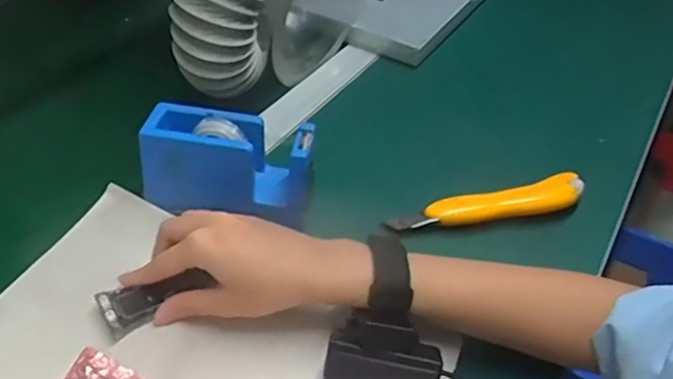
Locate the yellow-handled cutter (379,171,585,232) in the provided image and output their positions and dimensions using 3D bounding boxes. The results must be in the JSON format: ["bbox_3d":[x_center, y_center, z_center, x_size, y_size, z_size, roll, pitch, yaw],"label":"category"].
[{"bbox_3d":[0.128,0.014,0.528,0.175,0.022,0.031,-10,44,-16],"label":"yellow-handled cutter"}]

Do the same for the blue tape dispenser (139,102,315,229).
[{"bbox_3d":[-0.084,-0.019,0.501,0.131,0.073,0.049,7,42,2],"label":"blue tape dispenser"}]

